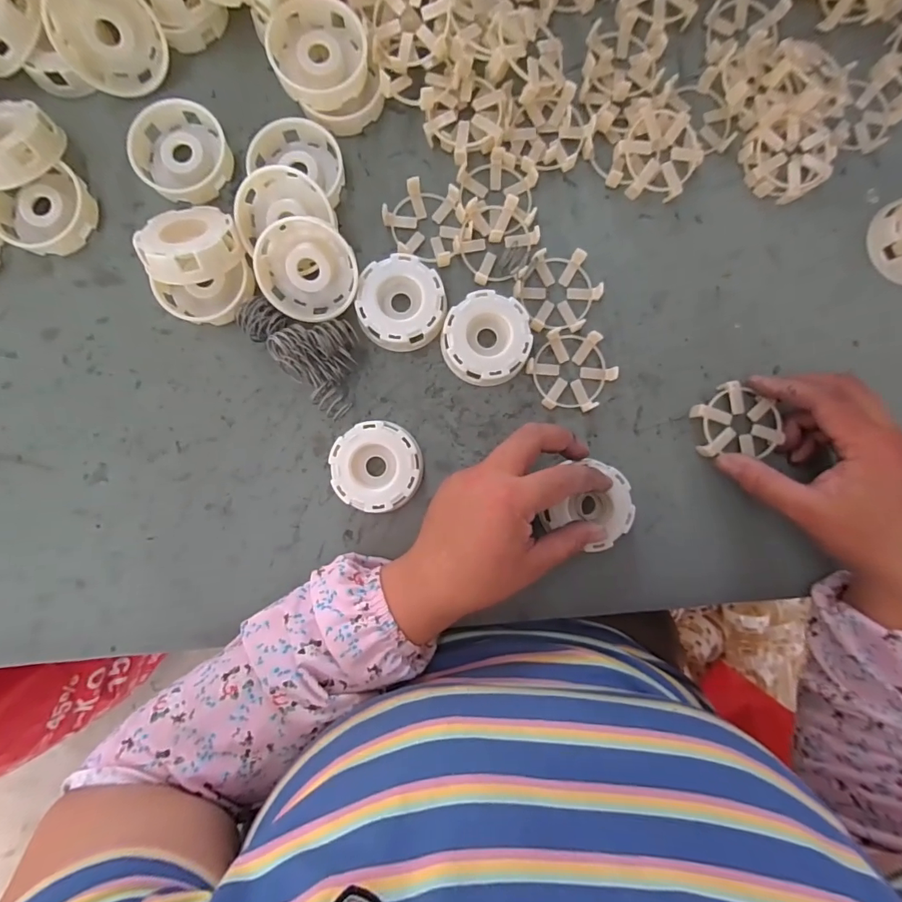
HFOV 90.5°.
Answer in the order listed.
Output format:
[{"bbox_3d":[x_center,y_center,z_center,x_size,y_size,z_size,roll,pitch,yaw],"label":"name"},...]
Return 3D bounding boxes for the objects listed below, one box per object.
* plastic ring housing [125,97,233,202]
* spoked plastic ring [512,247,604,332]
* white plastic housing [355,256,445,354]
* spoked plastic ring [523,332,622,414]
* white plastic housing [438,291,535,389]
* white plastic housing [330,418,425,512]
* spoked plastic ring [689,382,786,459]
[{"bbox_3d":[-0.200,-0.222,0.331,0.065,0.017,0.072,-45,91,-1],"label":"plastic ring housing"},{"bbox_3d":[0.081,-0.120,0.338,0.064,0.012,0.058,-1,90,-2],"label":"spoked plastic ring"},{"bbox_3d":[-0.037,-0.108,0.331,0.063,0.019,0.065,-3,90,-2],"label":"white plastic housing"},{"bbox_3d":[0.091,-0.061,0.337,0.065,0.012,0.057,2,90,-2],"label":"spoked plastic ring"},{"bbox_3d":[0.026,-0.082,0.332,0.063,0.020,0.065,0,90,-2],"label":"white plastic housing"},{"bbox_3d":[-0.053,0.011,0.328,0.063,0.022,0.063,0,90,-2],"label":"white plastic housing"},{"bbox_3d":[0.211,-0.023,0.333,0.058,0.014,0.054,0,90,-2],"label":"spoked plastic ring"}]

